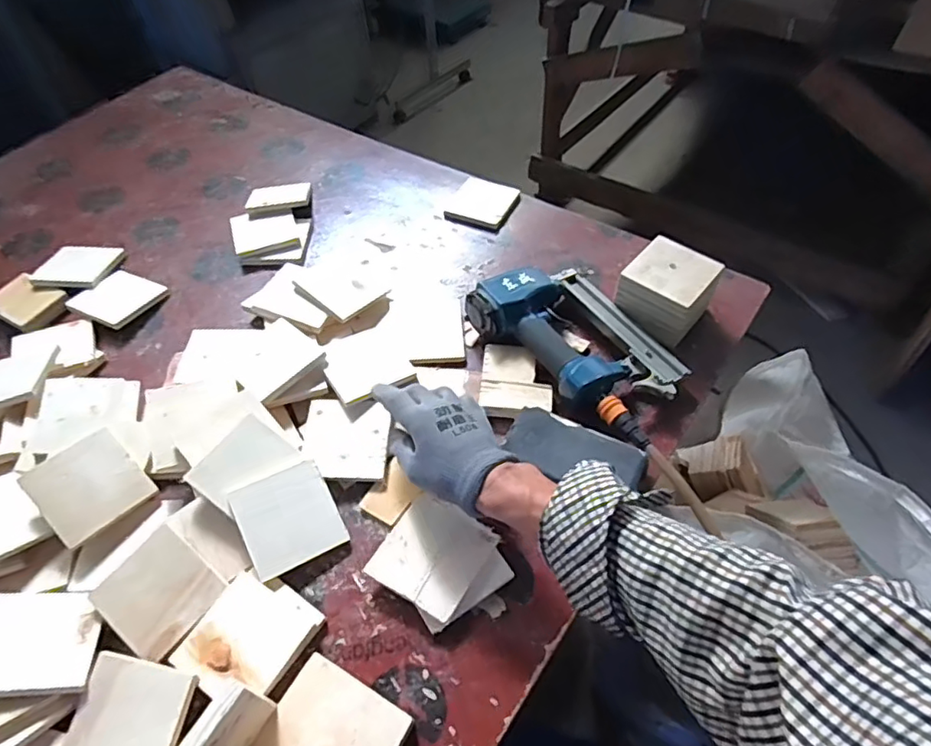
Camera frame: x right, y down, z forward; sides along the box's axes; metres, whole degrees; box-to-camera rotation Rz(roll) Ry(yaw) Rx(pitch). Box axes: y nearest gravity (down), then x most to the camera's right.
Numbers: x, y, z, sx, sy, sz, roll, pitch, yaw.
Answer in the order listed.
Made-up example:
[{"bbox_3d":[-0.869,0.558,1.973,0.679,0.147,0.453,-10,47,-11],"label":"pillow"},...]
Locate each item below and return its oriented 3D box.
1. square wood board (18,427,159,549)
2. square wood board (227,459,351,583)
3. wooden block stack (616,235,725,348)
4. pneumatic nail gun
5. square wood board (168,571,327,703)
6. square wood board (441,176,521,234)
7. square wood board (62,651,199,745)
[{"bbox_3d":[-0.379,0.113,0.596,0.089,0.010,0.087,-39,87,-32],"label":"square wood board"},{"bbox_3d":[-0.172,0.140,0.572,0.087,0.008,0.090,-23,76,-22],"label":"square wood board"},{"bbox_3d":[0.242,-0.097,0.709,0.096,0.078,0.090,30,60,23],"label":"wooden block stack"},{"bbox_3d":[0.132,-0.045,0.684,0.146,0.060,0.235,-37,60,-23],"label":"pneumatic nail gun"},{"bbox_3d":[-0.189,0.230,0.514,0.092,0.009,0.099,26,59,20],"label":"square wood board"},{"bbox_3d":[0.025,-0.260,0.898,0.098,0.010,0.107,19,56,16],"label":"square wood board"},{"bbox_3d":[-0.276,0.285,0.479,0.091,0.009,0.089,10,64,11],"label":"square wood board"}]

